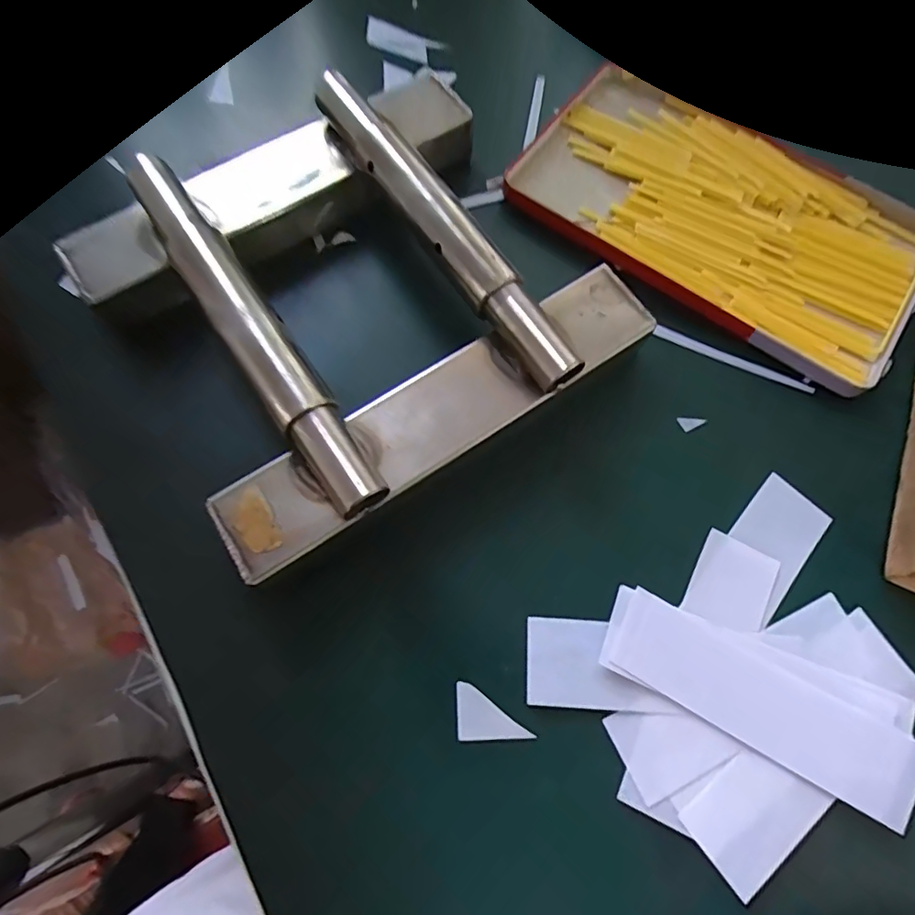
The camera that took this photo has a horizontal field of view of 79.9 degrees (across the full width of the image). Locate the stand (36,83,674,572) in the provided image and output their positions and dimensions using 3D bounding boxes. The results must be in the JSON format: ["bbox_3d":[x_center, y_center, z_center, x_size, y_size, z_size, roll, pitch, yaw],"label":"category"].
[{"bbox_3d":[-0.047,-0.079,0.239,0.192,0.040,0.187,-32,76,-12],"label":"stand"}]

